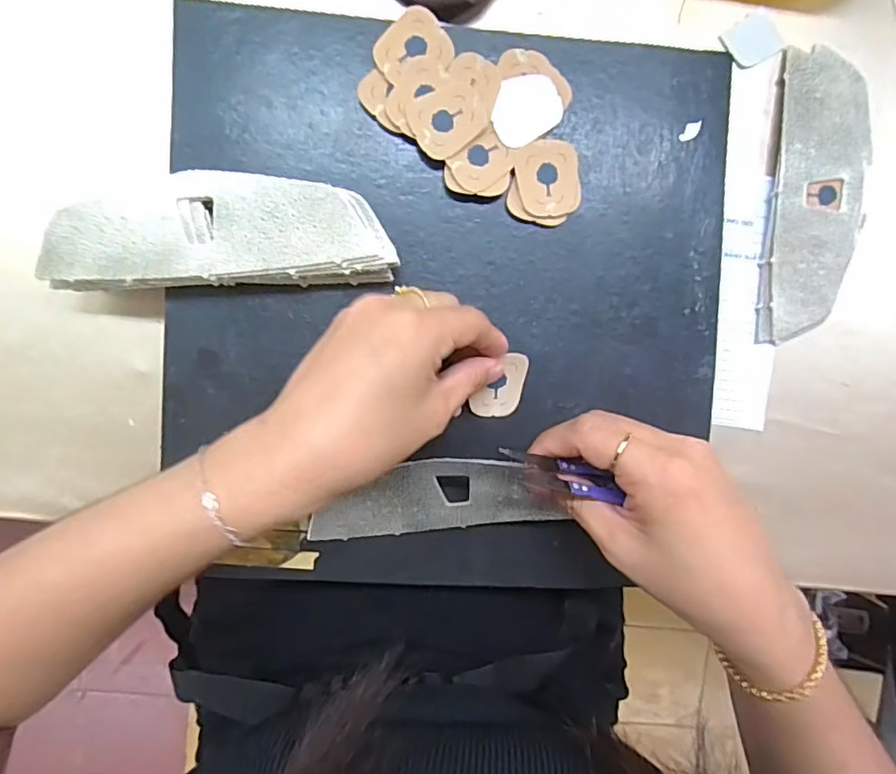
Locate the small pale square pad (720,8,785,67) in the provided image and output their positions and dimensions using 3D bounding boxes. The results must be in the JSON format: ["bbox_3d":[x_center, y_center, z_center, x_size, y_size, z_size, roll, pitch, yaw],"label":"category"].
[{"bbox_3d":[0.180,-0.204,0.336,0.031,0.004,0.028,-33,96,0],"label":"small pale square pad"}]

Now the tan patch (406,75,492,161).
[{"bbox_3d":[0.001,-0.141,0.298,0.041,0.004,0.034,-30,96,0],"label":"tan patch"}]

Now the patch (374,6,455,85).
[{"bbox_3d":[-0.018,-0.175,0.296,0.037,0.004,0.034,-36,97,2],"label":"patch"}]

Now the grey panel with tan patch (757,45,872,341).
[{"bbox_3d":[0.220,-0.112,0.339,0.055,0.015,0.167,4,95,-4],"label":"grey panel with tan patch"}]

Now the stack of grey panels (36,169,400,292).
[{"bbox_3d":[-0.115,-0.079,0.292,0.167,0.023,0.053,-2,95,-3],"label":"stack of grey panels"}]

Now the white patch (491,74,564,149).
[{"bbox_3d":[0.041,-0.148,0.300,0.039,0.004,0.032,-37,96,0],"label":"white patch"}]

